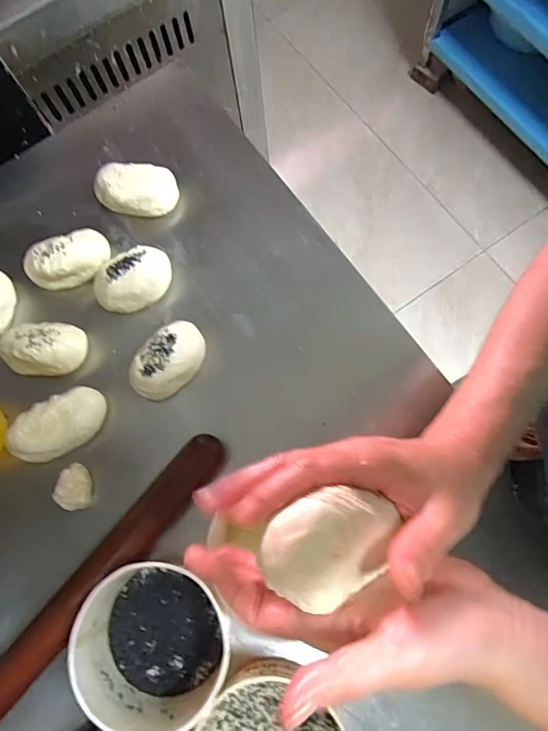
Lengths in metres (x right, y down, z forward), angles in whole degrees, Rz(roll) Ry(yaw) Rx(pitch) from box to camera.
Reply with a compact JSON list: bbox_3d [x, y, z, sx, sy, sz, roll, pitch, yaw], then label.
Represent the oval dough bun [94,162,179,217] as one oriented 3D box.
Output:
[{"bbox_3d":[-0.163,-0.208,0.537,0.094,0.044,0.052,-3,74,0],"label":"oval dough bun"}]

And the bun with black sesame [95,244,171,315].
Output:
[{"bbox_3d":[-0.157,-0.095,0.507,0.086,0.048,0.052,-22,75,-5],"label":"bun with black sesame"}]

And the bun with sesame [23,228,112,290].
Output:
[{"bbox_3d":[-0.237,-0.122,0.516,0.094,0.041,0.047,-28,76,-7],"label":"bun with sesame"}]

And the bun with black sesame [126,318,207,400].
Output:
[{"bbox_3d":[-0.111,-0.003,0.480,0.087,0.049,0.054,-41,78,-10],"label":"bun with black sesame"}]

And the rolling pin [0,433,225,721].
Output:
[{"bbox_3d":[-0.163,0.196,0.431,0.042,0.029,0.316,40,79,11],"label":"rolling pin"}]

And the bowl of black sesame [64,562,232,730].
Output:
[{"bbox_3d":[-0.104,0.250,0.407,0.136,0.071,0.116,10,75,4],"label":"bowl of black sesame"}]

